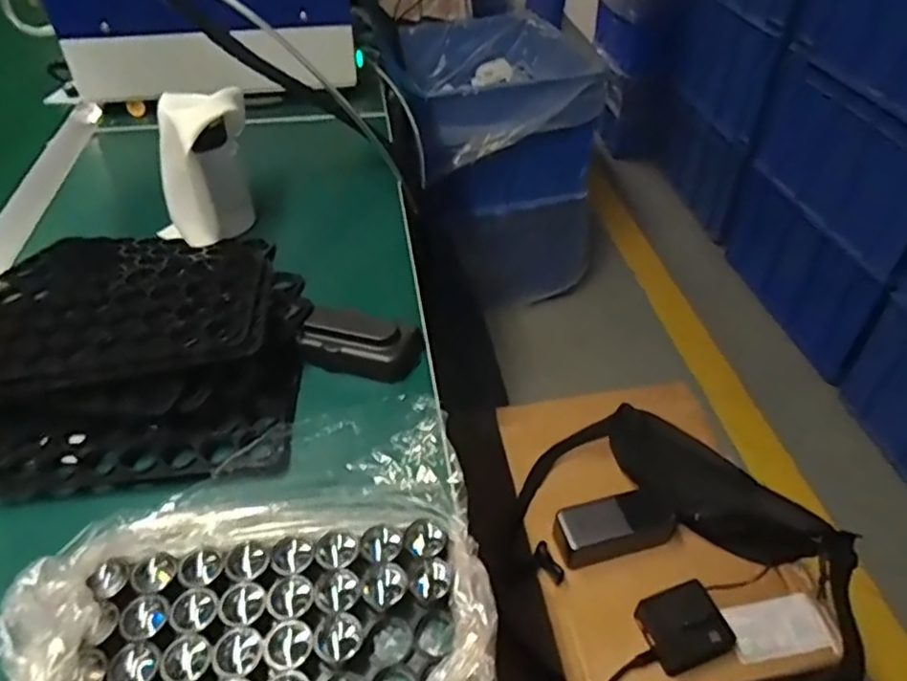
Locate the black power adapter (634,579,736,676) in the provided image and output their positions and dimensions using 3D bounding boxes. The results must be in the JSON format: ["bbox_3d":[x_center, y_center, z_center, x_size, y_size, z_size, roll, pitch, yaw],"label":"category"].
[{"bbox_3d":[0.245,0.301,0.684,0.080,0.040,0.072,-12,43,-12],"label":"black power adapter"}]

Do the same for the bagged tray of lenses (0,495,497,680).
[{"bbox_3d":[-0.090,0.147,0.300,0.220,0.046,0.170,-8,43,-8],"label":"bagged tray of lenses"}]

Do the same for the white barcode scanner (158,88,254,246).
[{"bbox_3d":[-0.224,-0.153,0.572,0.064,0.114,0.091,15,44,16],"label":"white barcode scanner"}]

